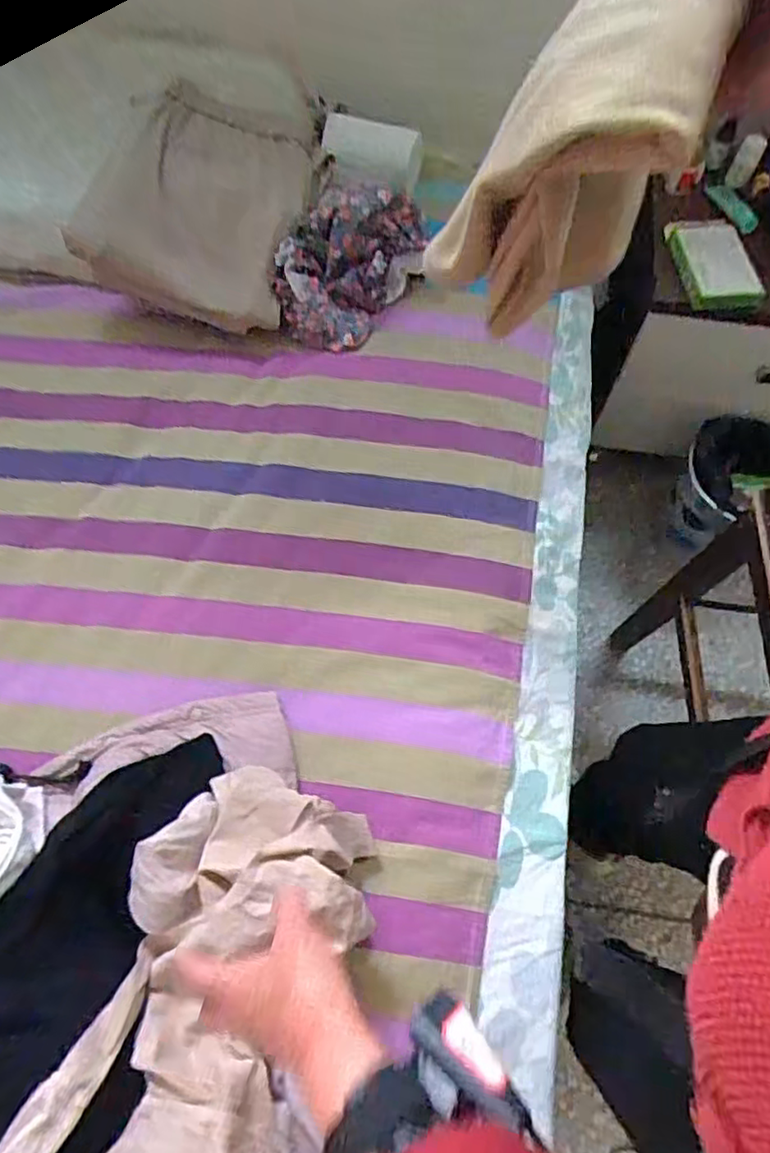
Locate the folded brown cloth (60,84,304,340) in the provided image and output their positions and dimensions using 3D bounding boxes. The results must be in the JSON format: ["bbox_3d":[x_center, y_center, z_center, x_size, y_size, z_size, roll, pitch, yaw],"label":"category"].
[{"bbox_3d":[-0.235,-0.484,0.850,0.257,0.110,0.261,15,66,6],"label":"folded brown cloth"}]

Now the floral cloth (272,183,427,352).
[{"bbox_3d":[-0.044,-0.398,0.830,0.217,0.146,0.052,-47,31,-1],"label":"floral cloth"}]

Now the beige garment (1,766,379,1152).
[{"bbox_3d":[-0.129,0.330,0.482,0.180,0.099,0.355,18,60,8],"label":"beige garment"}]

